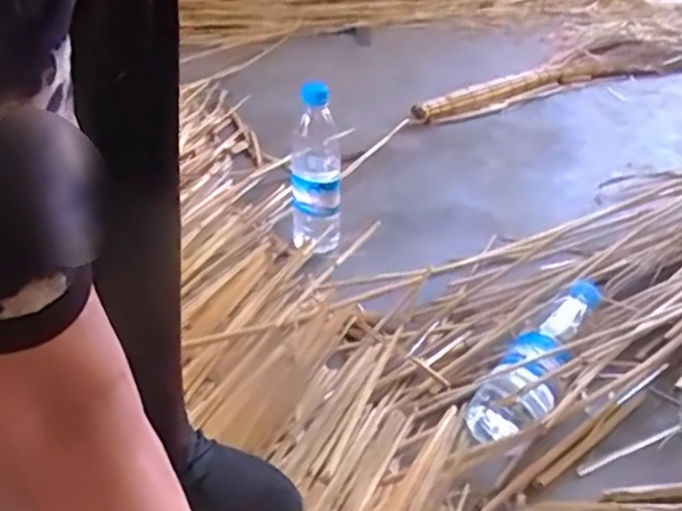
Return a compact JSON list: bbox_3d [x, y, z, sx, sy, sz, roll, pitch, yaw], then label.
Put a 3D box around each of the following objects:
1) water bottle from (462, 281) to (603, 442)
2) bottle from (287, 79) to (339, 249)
[{"bbox_3d":[0.196,0.098,0.710,0.068,0.053,0.238,17,35,28],"label":"water bottle"},{"bbox_3d":[-0.033,-0.113,0.916,0.066,0.196,0.068,-4,31,-5],"label":"bottle"}]

